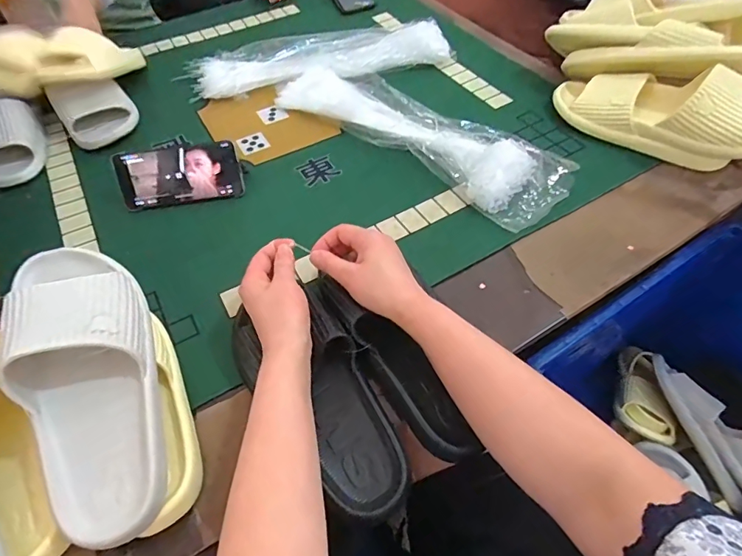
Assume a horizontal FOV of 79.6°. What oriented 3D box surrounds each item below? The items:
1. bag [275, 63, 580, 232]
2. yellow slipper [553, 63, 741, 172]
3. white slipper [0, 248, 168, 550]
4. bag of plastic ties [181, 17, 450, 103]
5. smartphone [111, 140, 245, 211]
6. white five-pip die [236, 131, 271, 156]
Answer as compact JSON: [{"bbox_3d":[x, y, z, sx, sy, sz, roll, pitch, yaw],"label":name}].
[{"bbox_3d":[0.055,-0.231,0.662,0.487,0.045,0.124,37,62,25],"label":"bag"},{"bbox_3d":[0.394,-0.228,0.606,0.293,0.101,0.099,34,60,24],"label":"yellow slipper"},{"bbox_3d":[-0.238,0.085,0.376,0.099,0.077,0.260,-18,78,-12],"label":"white slipper"},{"bbox_3d":[-0.093,-0.390,0.790,0.467,0.042,0.142,-9,53,-6],"label":"bag of plastic ties"},{"bbox_3d":[-0.262,-0.141,0.614,0.161,0.077,0.010,-9,19,-4],"label":"smartphone"},{"bbox_3d":[-0.191,-0.219,0.719,0.045,0.005,0.046,-28,62,-17],"label":"white five-pip die"}]

